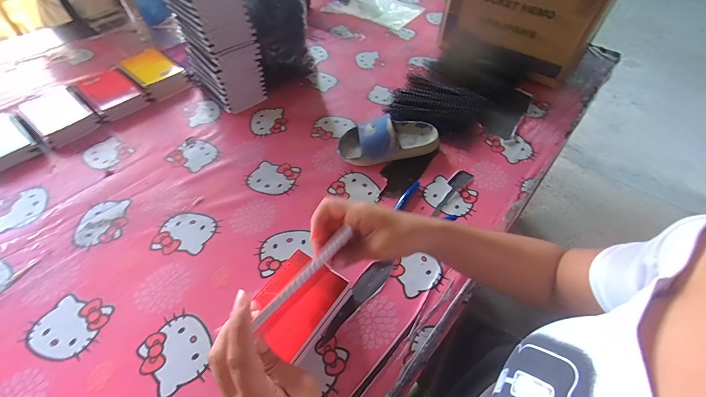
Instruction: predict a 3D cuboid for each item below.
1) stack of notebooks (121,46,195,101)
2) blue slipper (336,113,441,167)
[{"bbox_3d":[-0.434,-0.275,0.689,0.149,0.044,0.094,36,59,24],"label":"stack of notebooks"},{"bbox_3d":[0.063,-0.109,0.551,0.177,0.061,0.092,-11,53,-9],"label":"blue slipper"}]

